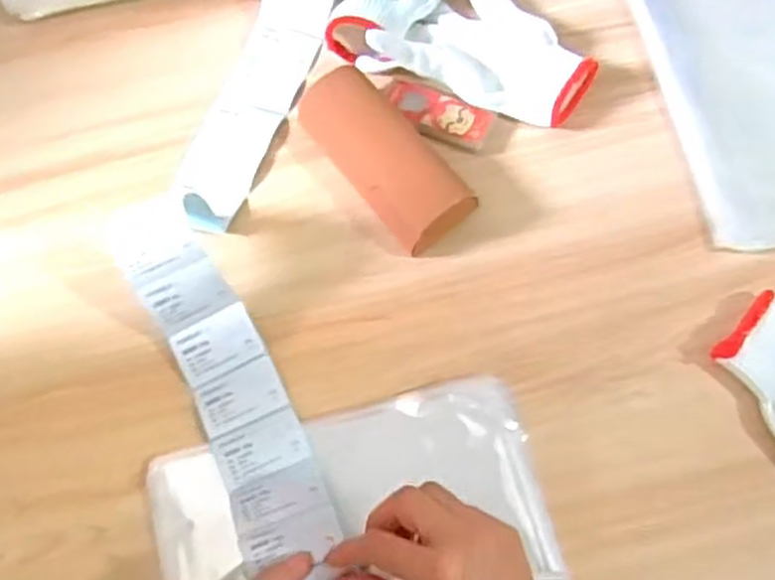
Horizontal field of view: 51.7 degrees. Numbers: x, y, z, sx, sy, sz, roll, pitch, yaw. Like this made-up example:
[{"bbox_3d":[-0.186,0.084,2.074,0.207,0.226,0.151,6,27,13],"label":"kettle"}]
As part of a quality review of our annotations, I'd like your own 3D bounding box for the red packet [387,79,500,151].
[{"bbox_3d":[0.039,-0.138,0.637,0.088,0.014,0.044,20,69,12],"label":"red packet"}]

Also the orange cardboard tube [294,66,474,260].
[{"bbox_3d":[-0.006,-0.102,0.613,0.062,0.039,0.163,-37,69,-12],"label":"orange cardboard tube"}]

